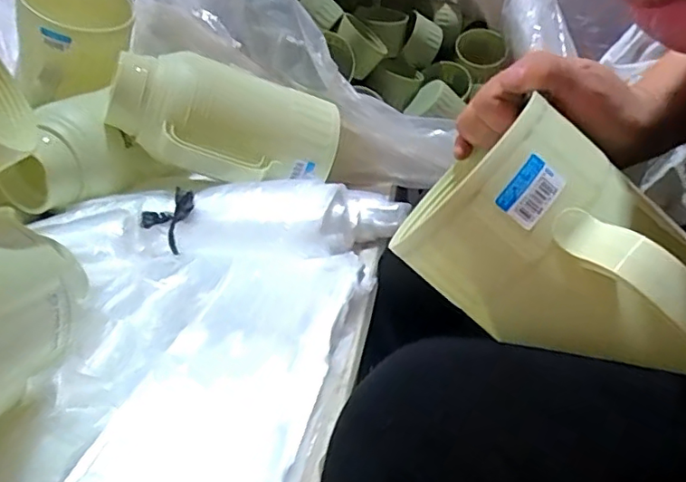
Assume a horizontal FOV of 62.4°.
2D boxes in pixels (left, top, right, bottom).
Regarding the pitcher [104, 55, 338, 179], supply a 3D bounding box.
[{"bbox_3d":[-0.121,-0.132,0.633,0.254,0.112,0.115,10,17,-20],"label":"pitcher"}]

